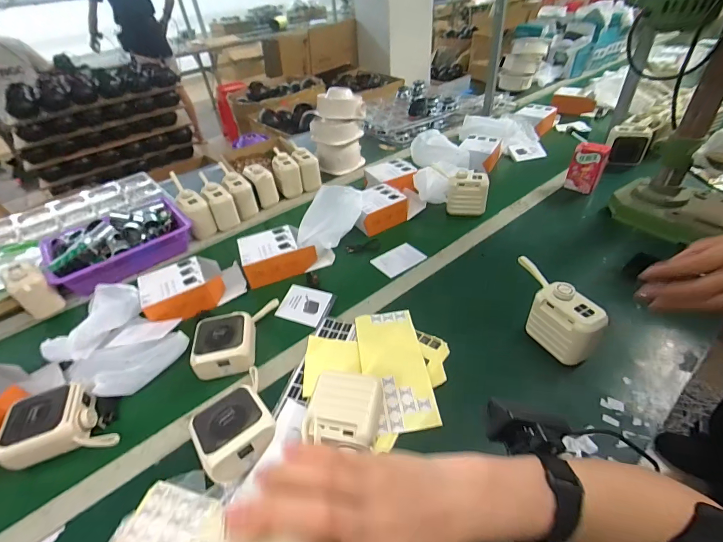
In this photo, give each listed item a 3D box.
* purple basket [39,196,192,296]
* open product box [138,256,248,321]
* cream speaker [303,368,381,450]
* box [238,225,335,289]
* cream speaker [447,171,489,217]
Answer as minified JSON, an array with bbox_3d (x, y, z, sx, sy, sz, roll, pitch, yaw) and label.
[{"bbox_3d":[-0.529,-0.066,0.784,0.270,0.078,0.168,-33,47,-28],"label":"purple basket"},{"bbox_3d":[-0.323,0.027,0.696,0.177,0.067,0.104,-24,43,-20],"label":"open product box"},{"bbox_3d":[-0.020,0.183,0.461,0.084,0.049,0.088,4,41,11],"label":"cream speaker"},{"bbox_3d":[-0.155,-0.043,0.747,0.176,0.059,0.102,-13,41,-9],"label":"box"},{"bbox_3d":[0.247,-0.180,0.838,0.089,0.087,0.044,4,41,11],"label":"cream speaker"}]

